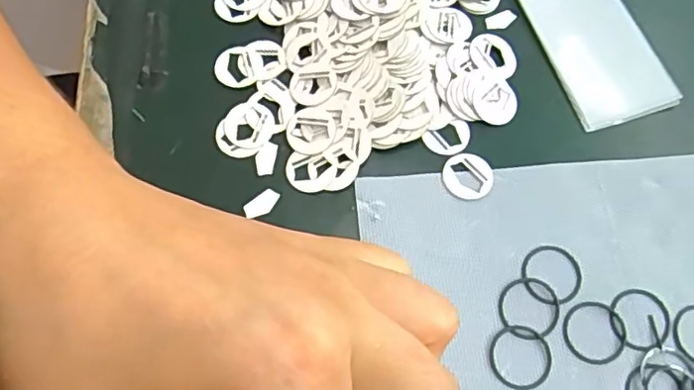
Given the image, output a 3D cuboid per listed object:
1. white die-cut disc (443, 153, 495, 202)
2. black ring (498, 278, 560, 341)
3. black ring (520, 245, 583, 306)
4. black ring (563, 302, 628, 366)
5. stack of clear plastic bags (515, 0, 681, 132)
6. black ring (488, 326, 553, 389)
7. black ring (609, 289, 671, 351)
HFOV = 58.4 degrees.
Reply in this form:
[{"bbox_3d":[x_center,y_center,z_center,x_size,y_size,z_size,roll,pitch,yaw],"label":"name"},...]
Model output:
[{"bbox_3d":[0.044,-0.007,0.225,0.018,0.004,0.017,1,69,-3],"label":"white die-cut disc"},{"bbox_3d":[0.061,0.038,0.208,0.020,0.004,0.022,1,69,-3],"label":"black ring"},{"bbox_3d":[0.070,0.027,0.212,0.021,0.004,0.021,1,69,-3],"label":"black ring"},{"bbox_3d":[0.083,0.046,0.206,0.021,0.004,0.021,1,69,-3],"label":"black ring"},{"bbox_3d":[0.099,-0.063,0.250,0.043,0.005,0.074,-19,71,-10],"label":"stack of clear plastic bags"},{"bbox_3d":[0.057,0.053,0.202,0.021,0.004,0.021,1,69,-3],"label":"black ring"},{"bbox_3d":[0.099,0.042,0.209,0.022,0.004,0.020,1,69,-3],"label":"black ring"}]

